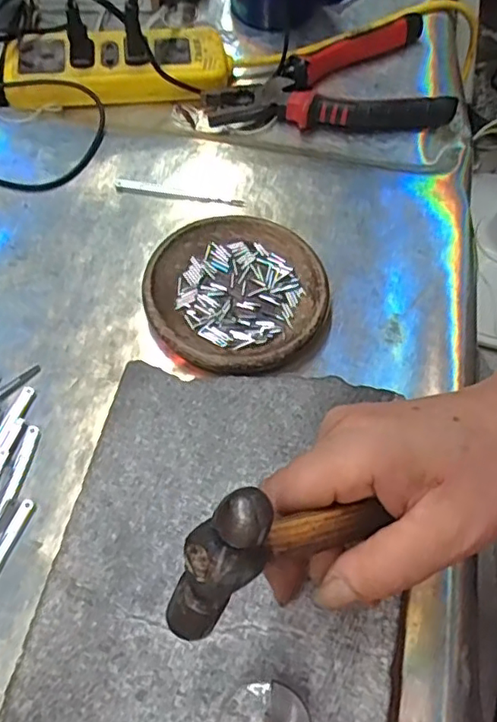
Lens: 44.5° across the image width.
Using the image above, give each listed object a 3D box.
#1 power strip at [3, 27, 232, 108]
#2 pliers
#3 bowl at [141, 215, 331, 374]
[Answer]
[{"bbox_3d":[-0.106,-0.240,0.493,0.175,0.027,0.061,-5,62,-3],"label":"power strip"},{"bbox_3d":[0.064,-0.228,0.498,0.199,0.018,0.107,-13,63,-8],"label":"pliers"},{"bbox_3d":[-0.008,-0.043,0.390,0.112,0.017,0.108,0,62,-1],"label":"bowl"}]

